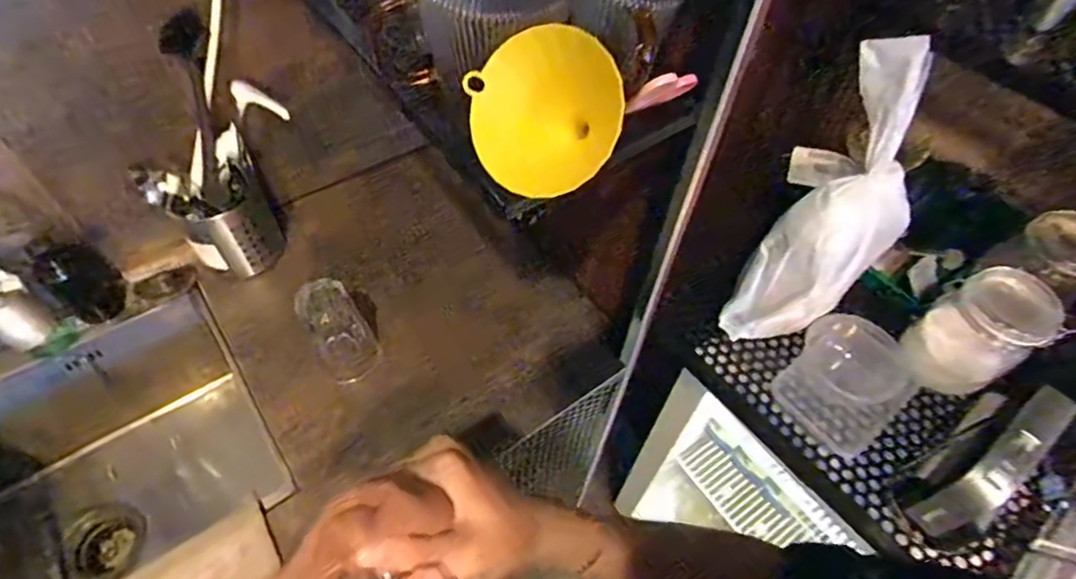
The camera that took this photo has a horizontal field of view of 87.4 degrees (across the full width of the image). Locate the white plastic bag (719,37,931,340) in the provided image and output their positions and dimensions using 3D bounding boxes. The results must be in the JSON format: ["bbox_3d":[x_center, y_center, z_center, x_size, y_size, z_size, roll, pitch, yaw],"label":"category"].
[{"bbox_3d":[0.354,-0.089,0.665,0.136,0.379,0.140,29,37,17],"label":"white plastic bag"}]

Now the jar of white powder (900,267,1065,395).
[{"bbox_3d":[0.531,0.057,0.687,0.101,0.144,0.102,2,54,-2],"label":"jar of white powder"}]

